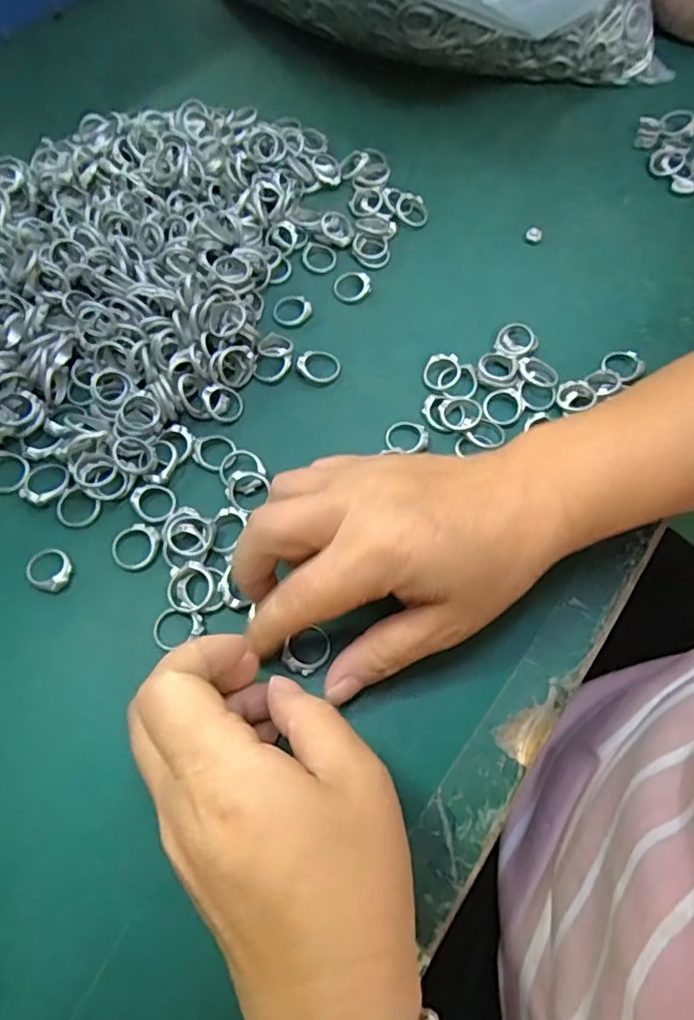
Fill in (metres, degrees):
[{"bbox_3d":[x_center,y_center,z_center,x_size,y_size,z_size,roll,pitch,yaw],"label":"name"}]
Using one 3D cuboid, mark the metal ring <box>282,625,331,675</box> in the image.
[{"bbox_3d":[-0.017,0.060,0.264,0.018,0.004,0.021,20,65,8],"label":"metal ring"}]

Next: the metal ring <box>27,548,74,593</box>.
[{"bbox_3d":[-0.134,0.026,0.277,0.023,0.005,0.018,36,68,15],"label":"metal ring"}]

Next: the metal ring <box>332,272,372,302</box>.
[{"bbox_3d":[0.003,-0.132,0.359,0.022,0.007,0.020,1,64,-1],"label":"metal ring"}]

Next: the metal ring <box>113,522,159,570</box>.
[{"bbox_3d":[-0.098,0.016,0.283,0.021,0.004,0.021,1,64,-1],"label":"metal ring"}]

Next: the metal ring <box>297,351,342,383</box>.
[{"bbox_3d":[-0.015,-0.078,0.333,0.022,0.005,0.021,23,65,9],"label":"metal ring"}]

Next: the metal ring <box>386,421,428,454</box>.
[{"bbox_3d":[0.031,-0.038,0.314,0.022,0.004,0.018,15,64,6],"label":"metal ring"}]

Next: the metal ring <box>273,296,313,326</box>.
[{"bbox_3d":[-0.031,-0.114,0.349,0.022,0.004,0.021,-3,64,-3],"label":"metal ring"}]

